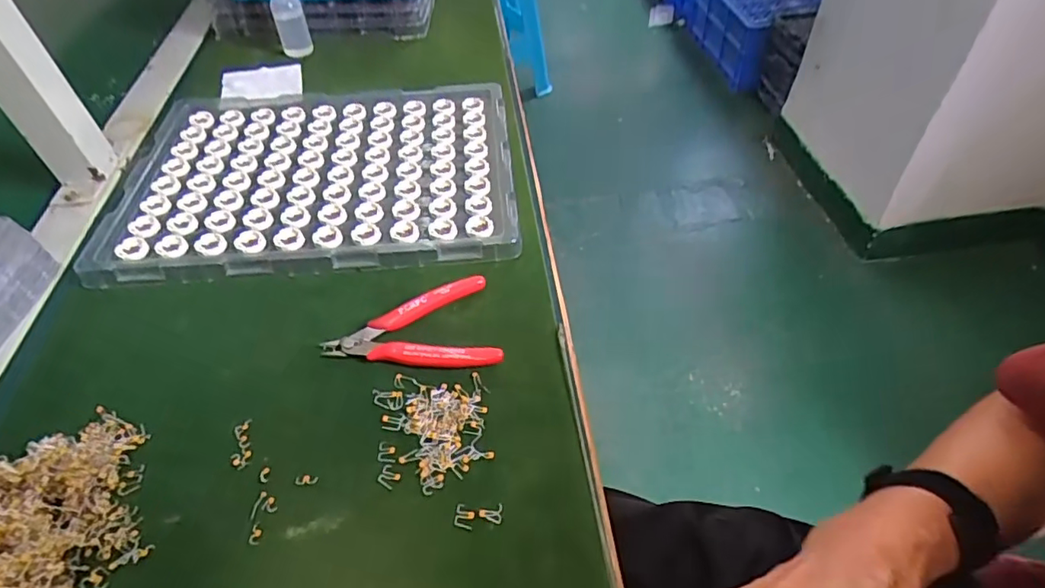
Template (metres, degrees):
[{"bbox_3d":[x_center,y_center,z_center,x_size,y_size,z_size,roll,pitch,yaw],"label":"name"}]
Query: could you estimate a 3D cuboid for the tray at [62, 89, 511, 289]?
[{"bbox_3d":[-0.187,-0.117,0.534,0.348,0.021,0.257,-5,48,-1],"label":"tray"}]

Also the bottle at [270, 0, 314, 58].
[{"bbox_3d":[-0.283,-0.339,0.679,0.034,0.095,0.031,-24,51,-17],"label":"bottle"}]

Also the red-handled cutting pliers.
[{"bbox_3d":[-0.080,0.030,0.408,0.120,0.012,0.077,-13,49,-8],"label":"red-handled cutting pliers"}]

